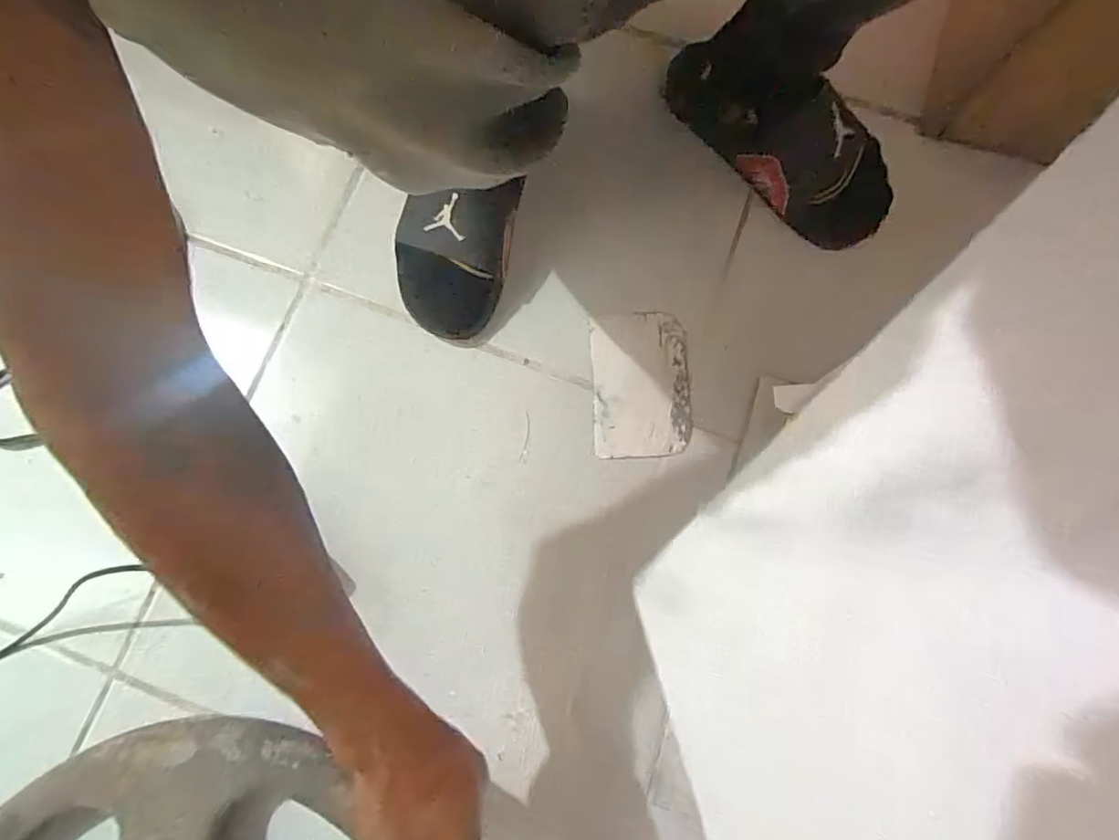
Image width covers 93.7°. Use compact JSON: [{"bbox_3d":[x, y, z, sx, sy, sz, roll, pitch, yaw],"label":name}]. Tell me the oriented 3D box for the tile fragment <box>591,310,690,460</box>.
[{"bbox_3d":[0.081,-0.036,0.520,0.095,0.004,0.145,-1,79,0],"label":"tile fragment"}]

